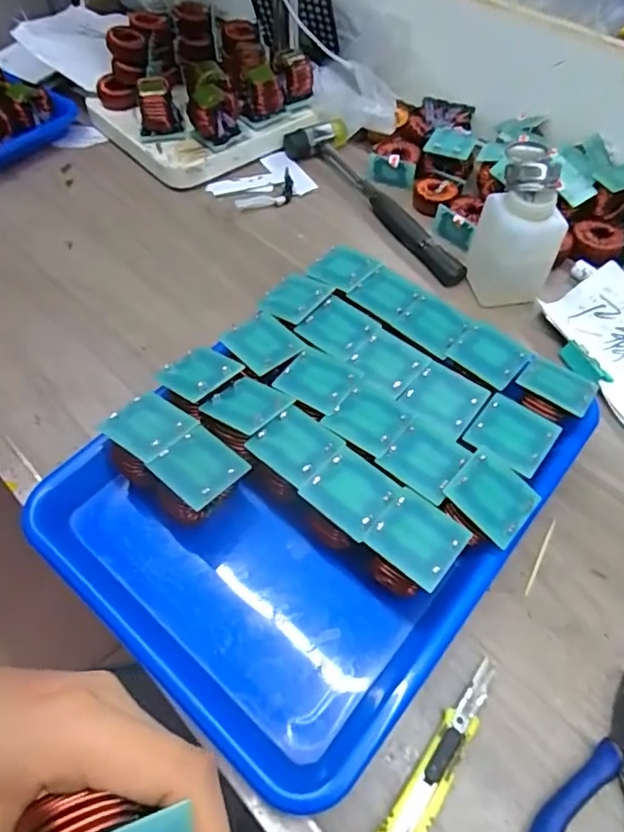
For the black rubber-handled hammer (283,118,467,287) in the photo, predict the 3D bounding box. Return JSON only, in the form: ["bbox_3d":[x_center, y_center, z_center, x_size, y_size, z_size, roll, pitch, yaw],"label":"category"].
[{"bbox_3d":[0.065,-0.221,0.553,0.067,0.026,0.263,-24,59,-17],"label":"black rubber-handled hammer"}]

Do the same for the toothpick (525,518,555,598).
[{"bbox_3d":[0.148,0.090,0.355,0.004,0.004,0.058,26,59,16],"label":"toothpick"}]

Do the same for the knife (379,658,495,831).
[{"bbox_3d":[0.059,0.187,0.277,0.023,0.012,0.139,36,62,22],"label":"knife"}]

